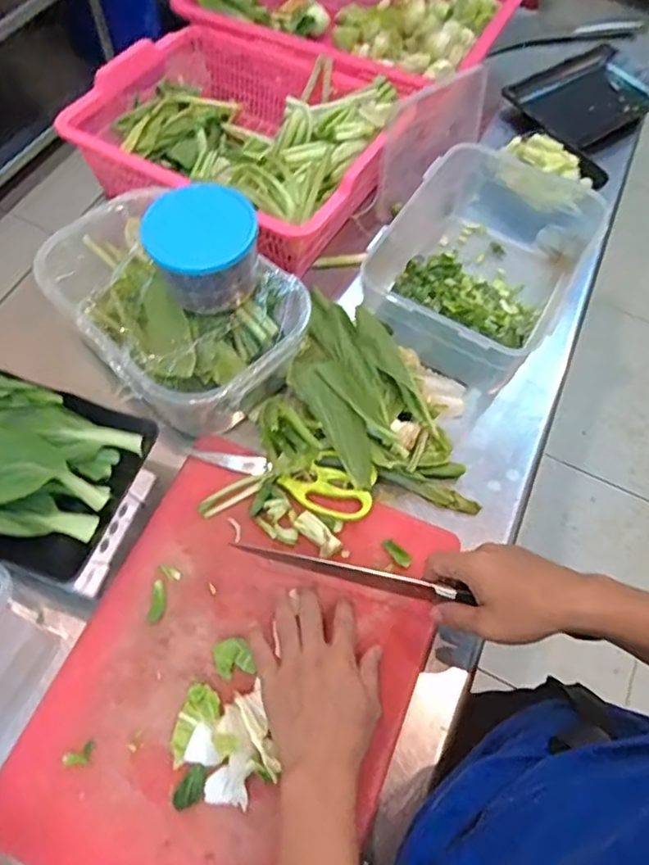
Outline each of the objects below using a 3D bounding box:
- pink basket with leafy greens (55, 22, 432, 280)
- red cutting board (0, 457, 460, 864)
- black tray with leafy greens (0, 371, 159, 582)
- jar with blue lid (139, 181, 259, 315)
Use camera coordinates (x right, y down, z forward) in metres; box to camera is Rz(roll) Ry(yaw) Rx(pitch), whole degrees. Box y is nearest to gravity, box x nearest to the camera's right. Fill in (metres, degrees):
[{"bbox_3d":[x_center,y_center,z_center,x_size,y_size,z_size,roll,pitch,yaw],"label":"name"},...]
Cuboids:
[{"bbox_3d":[-0.106,-0.407,0.809,0.372,0.126,0.315,29,65,11],"label":"pink basket with leafy greens"},{"bbox_3d":[-0.074,0.213,0.541,0.292,0.018,0.388,22,64,8],"label":"red cutting board"},{"bbox_3d":[-0.306,0.022,0.560,0.238,0.048,0.165,18,64,6],"label":"black tray with leafy greens"},{"bbox_3d":[-0.121,-0.182,0.610,0.109,0.097,0.089,-20,66,-12],"label":"jar with blue lid"}]

